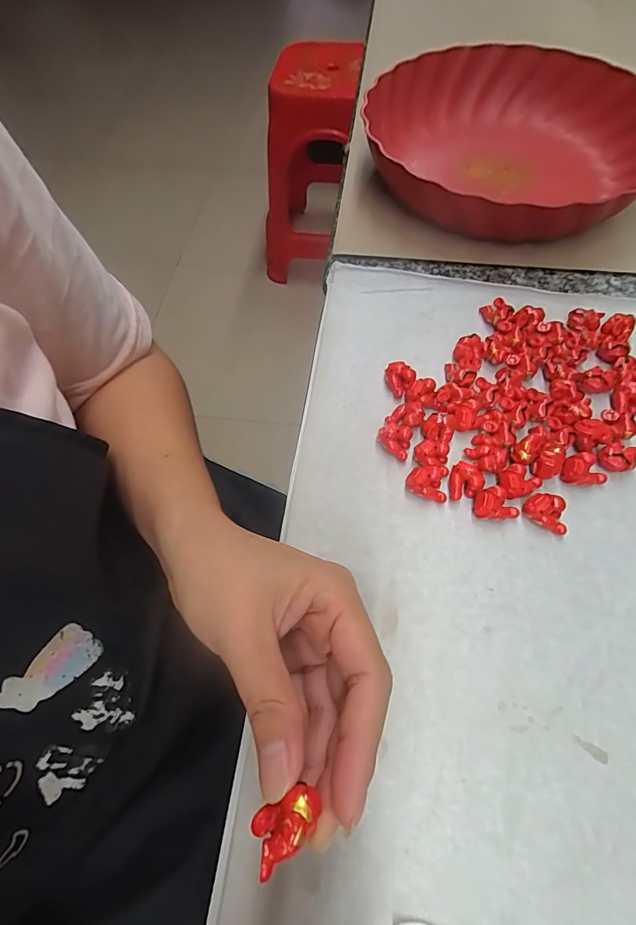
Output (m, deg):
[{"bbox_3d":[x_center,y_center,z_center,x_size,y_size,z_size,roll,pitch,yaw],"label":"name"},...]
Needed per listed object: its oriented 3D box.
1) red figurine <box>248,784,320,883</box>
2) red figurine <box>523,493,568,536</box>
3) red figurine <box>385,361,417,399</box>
[{"bbox_3d":[-0.010,0.109,0.124,0.021,0.009,0.013,-27,65,-11],"label":"red figurine"},{"bbox_3d":[0.127,0.026,0.227,0.025,0.012,0.016,30,68,16],"label":"red figurine"},{"bbox_3d":[0.053,-0.056,0.272,0.016,0.013,0.020,-36,68,-15],"label":"red figurine"}]

